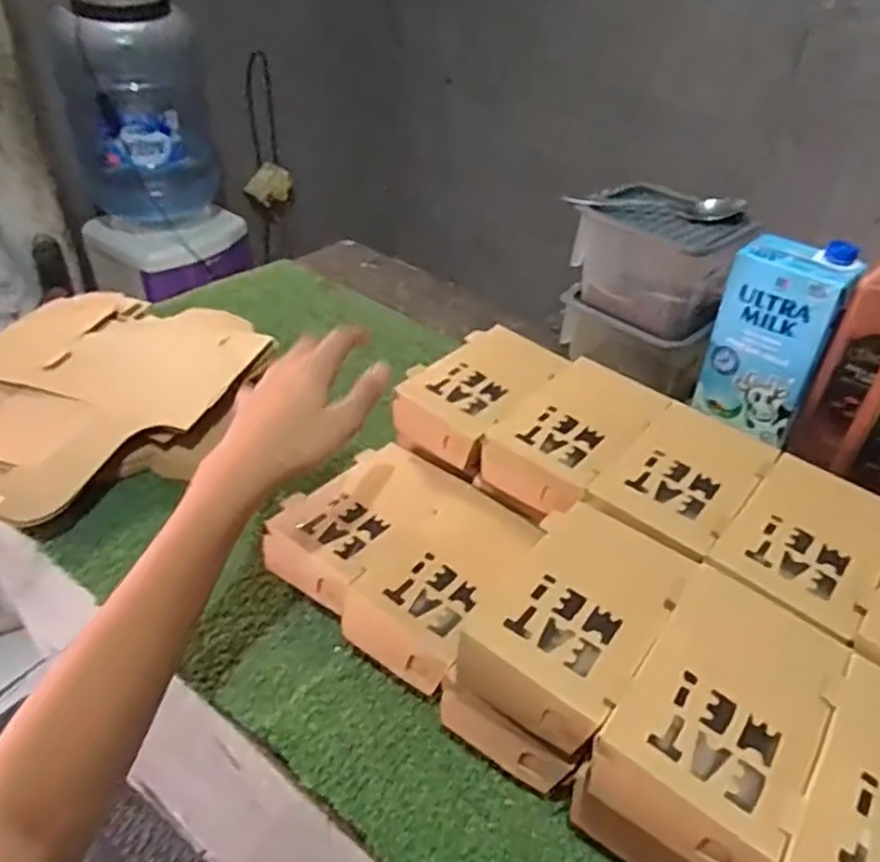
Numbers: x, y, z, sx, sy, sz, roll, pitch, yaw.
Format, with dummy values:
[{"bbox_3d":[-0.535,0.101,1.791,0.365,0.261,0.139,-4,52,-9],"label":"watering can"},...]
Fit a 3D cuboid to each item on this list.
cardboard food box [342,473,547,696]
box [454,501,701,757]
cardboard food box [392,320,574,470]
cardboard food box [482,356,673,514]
[{"bbox_3d":[0.003,0.112,0.519,0.090,0.055,0.160,23,43,21],"label":"cardboard food box"},{"bbox_3d":[0.086,0.112,0.431,0.097,0.042,0.151,25,44,23],"label":"box"},{"bbox_3d":[0.036,-0.033,0.617,0.100,0.048,0.153,31,46,28],"label":"cardboard food box"},{"bbox_3d":[0.110,0.001,0.565,0.093,0.043,0.150,31,47,28],"label":"cardboard food box"}]

